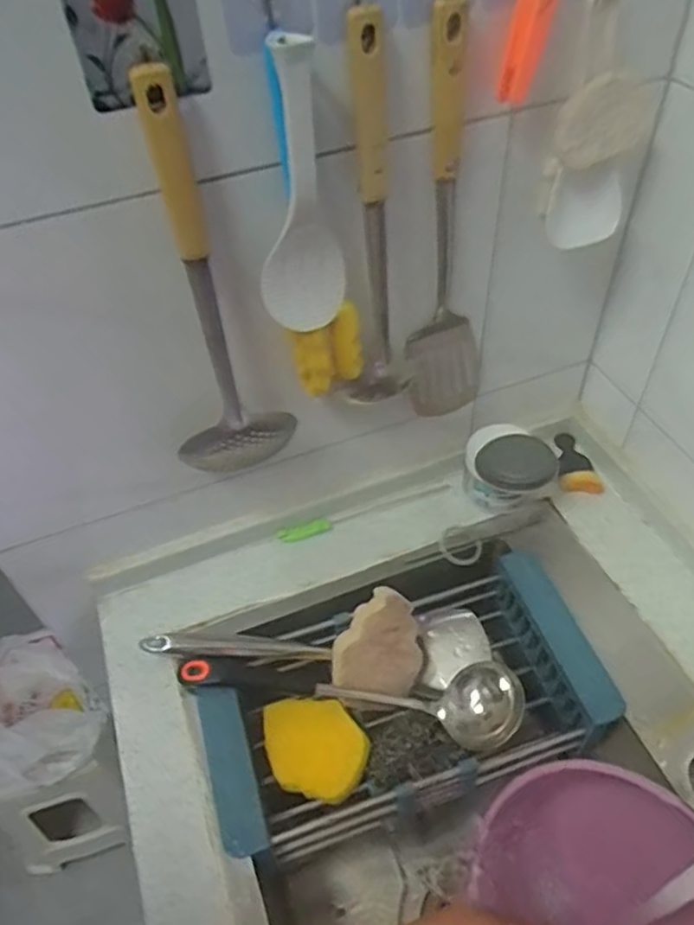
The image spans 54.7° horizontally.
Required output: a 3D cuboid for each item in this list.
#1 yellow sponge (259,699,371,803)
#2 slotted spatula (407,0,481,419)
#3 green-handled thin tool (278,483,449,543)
[{"bbox_3d":[-0.035,0.278,0.658,0.109,0.026,0.083,9,49,13],"label":"yellow sponge"},{"bbox_3d":[0.071,-0.174,0.575,0.090,0.369,0.033,-39,54,-18],"label":"slotted spatula"},{"bbox_3d":[0.023,0.056,0.779,0.209,0.017,0.017,-18,49,-11],"label":"green-handled thin tool"}]

